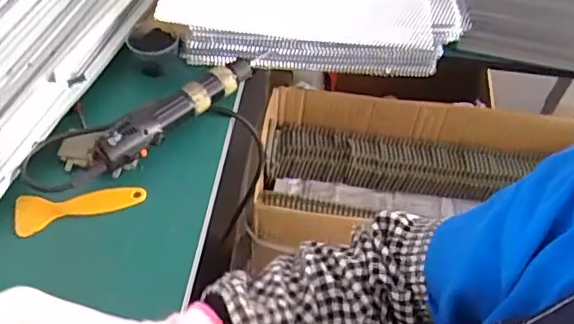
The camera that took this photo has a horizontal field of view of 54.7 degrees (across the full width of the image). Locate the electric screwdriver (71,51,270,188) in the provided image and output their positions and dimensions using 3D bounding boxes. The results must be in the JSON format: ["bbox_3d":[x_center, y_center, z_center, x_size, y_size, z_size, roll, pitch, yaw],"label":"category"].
[{"bbox_3d":[-0.133,-0.058,0.640,0.042,0.044,0.269,36,56,24],"label":"electric screwdriver"}]

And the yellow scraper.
[{"bbox_3d":[-0.217,0.046,0.585,0.129,0.012,0.042,-11,51,-14],"label":"yellow scraper"}]

